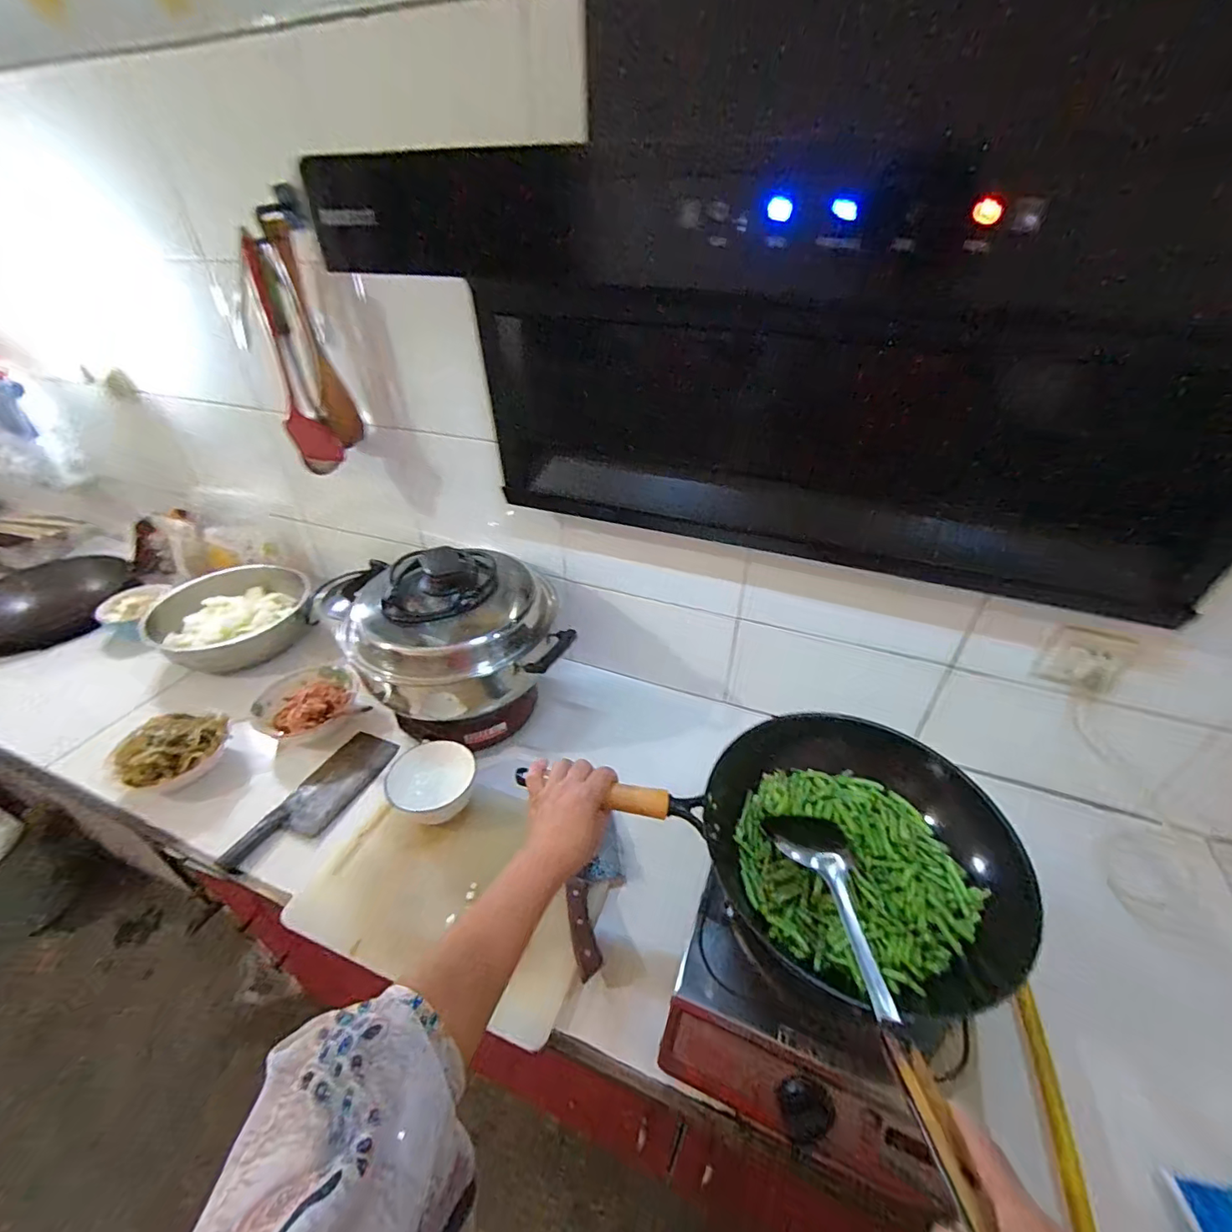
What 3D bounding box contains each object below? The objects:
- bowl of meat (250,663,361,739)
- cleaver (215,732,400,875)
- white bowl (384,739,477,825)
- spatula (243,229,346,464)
[{"bbox_3d":[-0.575,0.163,1.008,0.184,0.053,0.169,0,37,0],"label":"bowl of meat"},{"bbox_3d":[-0.497,0.304,0.886,0.106,0.021,0.279,15,40,19],"label":"cleaver"},{"bbox_3d":[-0.289,0.269,0.846,0.133,0.080,0.108,-21,42,-25],"label":"white bowl"},{"bbox_3d":[-0.533,-0.407,0.877,0.077,0.334,0.049,-17,40,-21],"label":"spatula"}]

